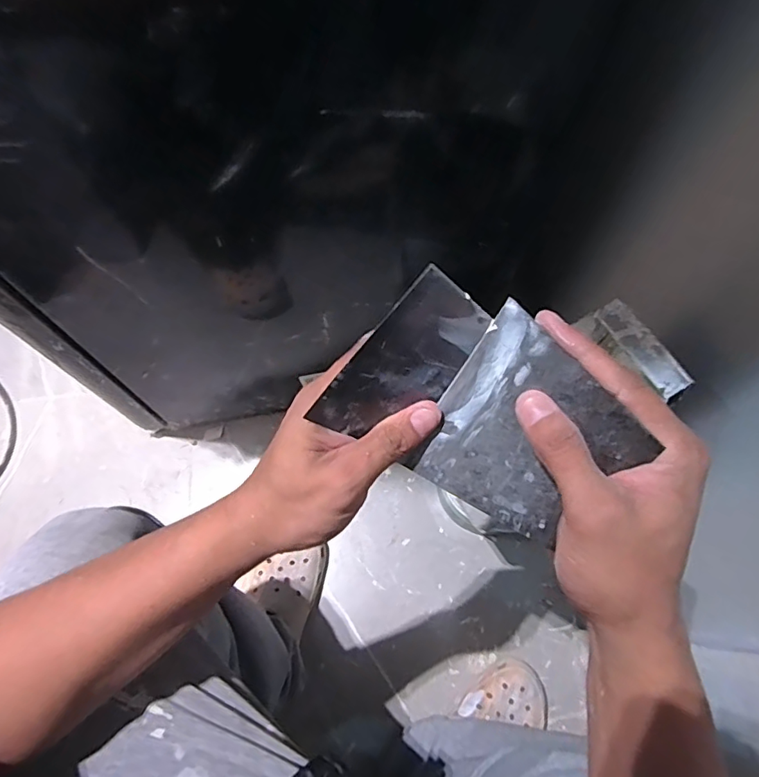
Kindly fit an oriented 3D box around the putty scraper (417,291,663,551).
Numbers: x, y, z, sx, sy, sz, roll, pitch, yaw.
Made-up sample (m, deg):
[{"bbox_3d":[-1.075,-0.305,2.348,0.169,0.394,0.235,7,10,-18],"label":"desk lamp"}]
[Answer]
[{"bbox_3d":[0.074,0.026,0.267,0.092,0.005,0.102,39,115,15],"label":"putty scraper"}]

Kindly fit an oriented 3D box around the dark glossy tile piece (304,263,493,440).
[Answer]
[{"bbox_3d":[0.014,-0.011,0.263,0.096,0.060,0.004,-50,44,23],"label":"dark glossy tile piece"}]

